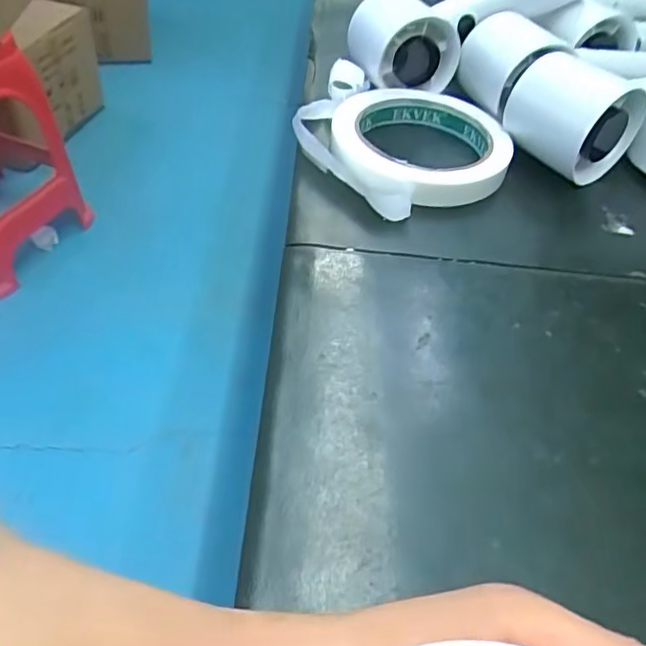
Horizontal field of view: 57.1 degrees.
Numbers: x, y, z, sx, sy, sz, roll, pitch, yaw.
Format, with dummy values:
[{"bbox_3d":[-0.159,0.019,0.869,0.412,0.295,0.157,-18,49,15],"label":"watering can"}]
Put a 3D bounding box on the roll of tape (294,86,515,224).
[{"bbox_3d":[0.050,-0.109,0.354,0.116,0.019,0.116,3,47,-3],"label":"roll of tape"}]

